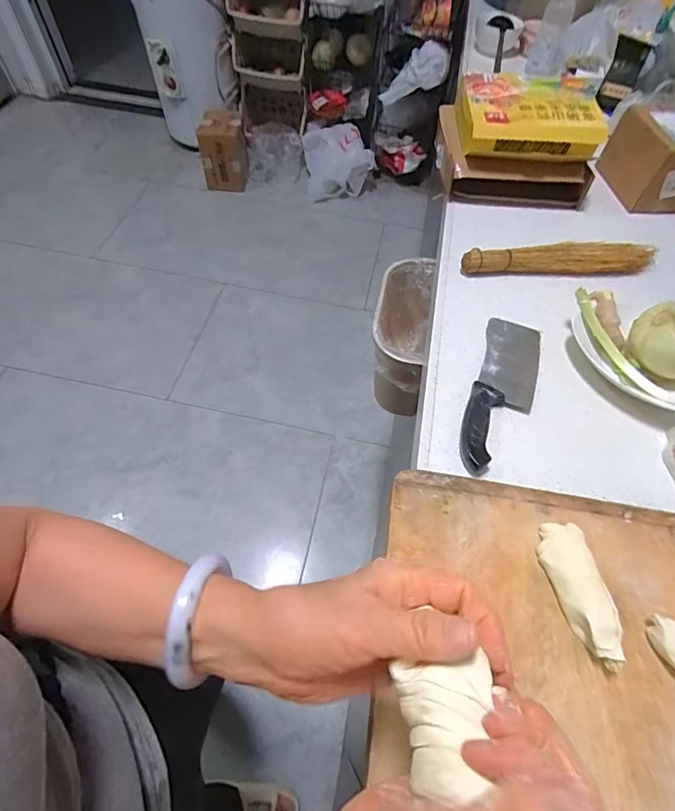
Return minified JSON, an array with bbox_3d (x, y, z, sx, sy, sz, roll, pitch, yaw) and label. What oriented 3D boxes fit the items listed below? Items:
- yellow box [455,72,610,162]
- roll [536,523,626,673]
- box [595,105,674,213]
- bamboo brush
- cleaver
[{"bbox_3d":[0.361,-0.551,0.800,0.259,0.068,0.179,4,58,-1],"label":"yellow box"},{"bbox_3d":[0.243,0.185,0.422,0.045,0.029,0.131,-7,59,-8],"label":"roll"},{"bbox_3d":[0.643,-0.501,0.844,0.132,0.129,0.189,1,59,-3],"label":"box"},{"bbox_3d":[0.384,-0.252,0.726,0.349,0.036,0.052,-4,59,-6],"label":"bamboo brush"},{"bbox_3d":[0.234,-0.028,0.585,0.084,0.026,0.271,20,59,8],"label":"cleaver"}]

